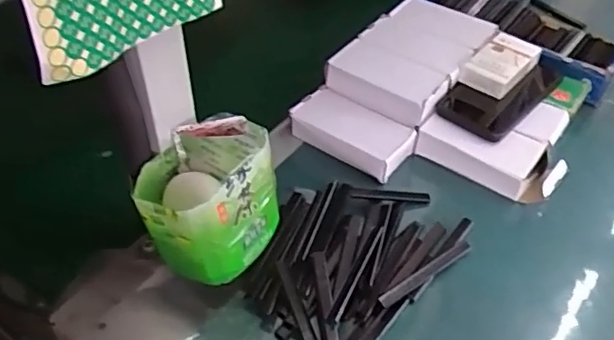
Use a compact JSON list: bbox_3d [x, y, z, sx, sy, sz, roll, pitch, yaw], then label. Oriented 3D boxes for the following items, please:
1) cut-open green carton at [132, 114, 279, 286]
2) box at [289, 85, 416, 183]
[{"bbox_3d":[-0.077,0.022,0.470,0.087,0.098,0.101,23,49,21],"label":"cut-open green carton"},{"bbox_3d":[0.047,-0.042,0.641,0.128,0.033,0.065,27,51,24],"label":"box"}]

